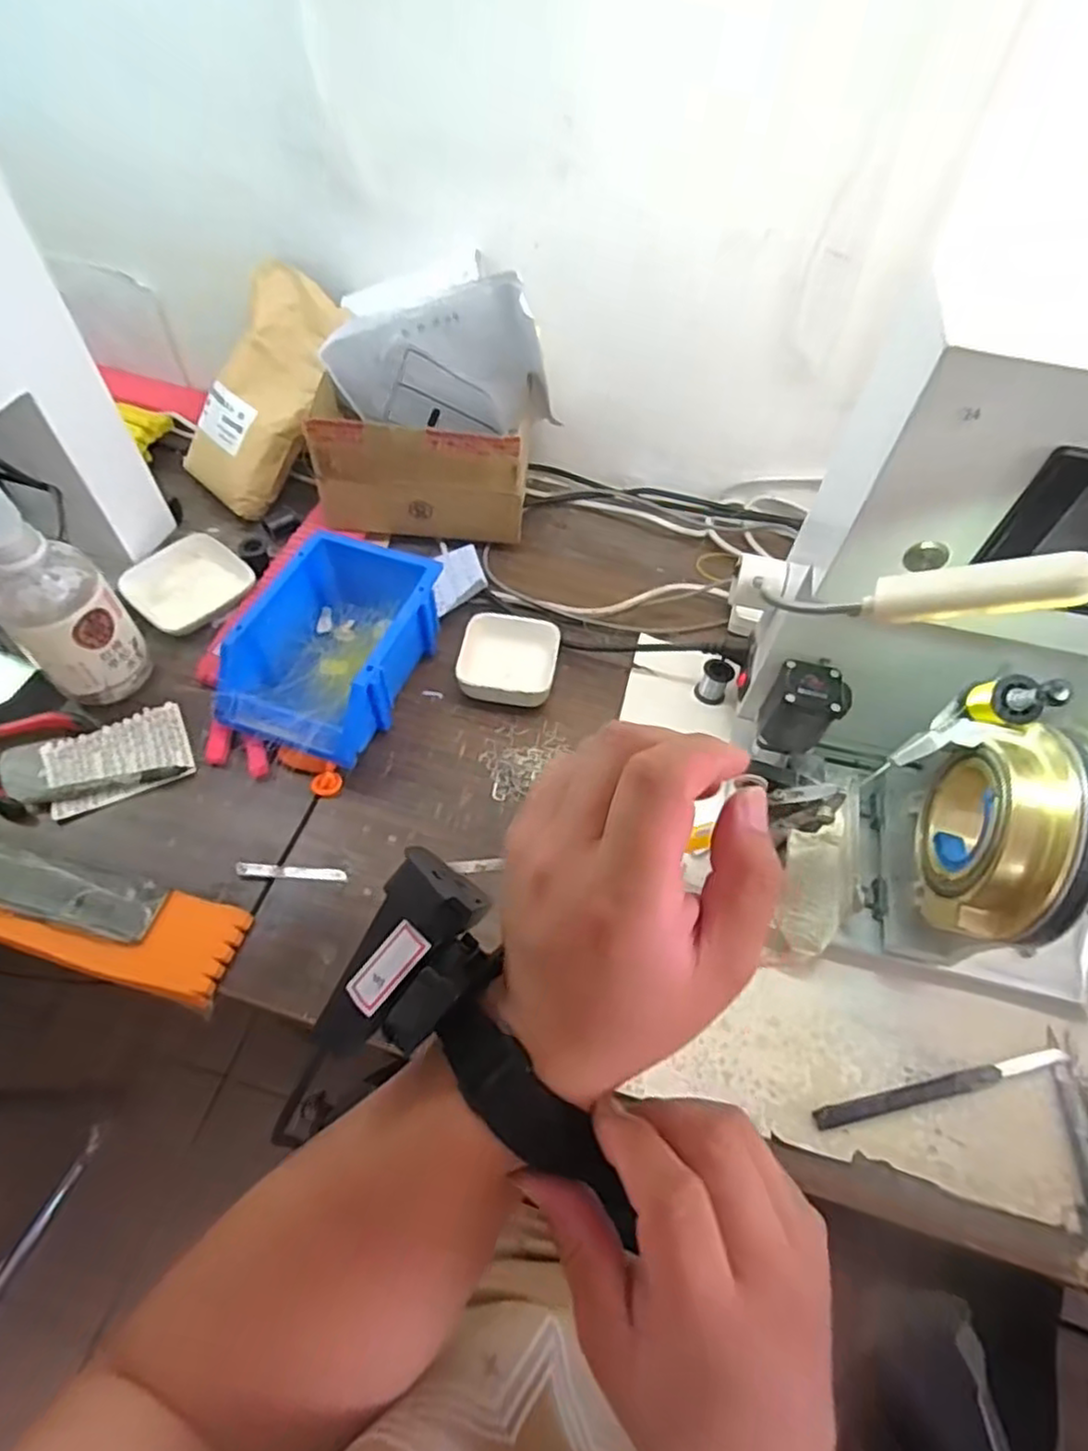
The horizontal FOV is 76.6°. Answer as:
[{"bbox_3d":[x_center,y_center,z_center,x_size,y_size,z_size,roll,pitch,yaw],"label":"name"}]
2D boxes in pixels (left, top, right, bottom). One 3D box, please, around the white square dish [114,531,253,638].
[{"bbox_3d":[-0.333,-0.130,0.649,0.104,0.033,0.097,38,63,22],"label":"white square dish"}]

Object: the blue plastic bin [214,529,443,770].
[{"bbox_3d":[-0.170,-0.068,0.580,0.125,0.079,0.202,19,58,11],"label":"blue plastic bin"}]

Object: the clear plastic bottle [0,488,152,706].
[{"bbox_3d":[-0.372,-0.100,0.517,0.070,0.201,0.058,-37,64,-23],"label":"clear plastic bottle"}]

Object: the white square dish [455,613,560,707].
[{"bbox_3d":[-0.031,-0.054,0.604,0.081,0.030,0.086,10,57,5],"label":"white square dish"}]

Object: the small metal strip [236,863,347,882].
[{"bbox_3d":[-0.186,0.108,0.506,0.080,0.004,0.010,4,60,2],"label":"small metal strip"}]

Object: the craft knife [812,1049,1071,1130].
[{"bbox_3d":[0.258,0.232,0.444,0.177,0.008,0.013,-10,57,-8],"label":"craft knife"}]

